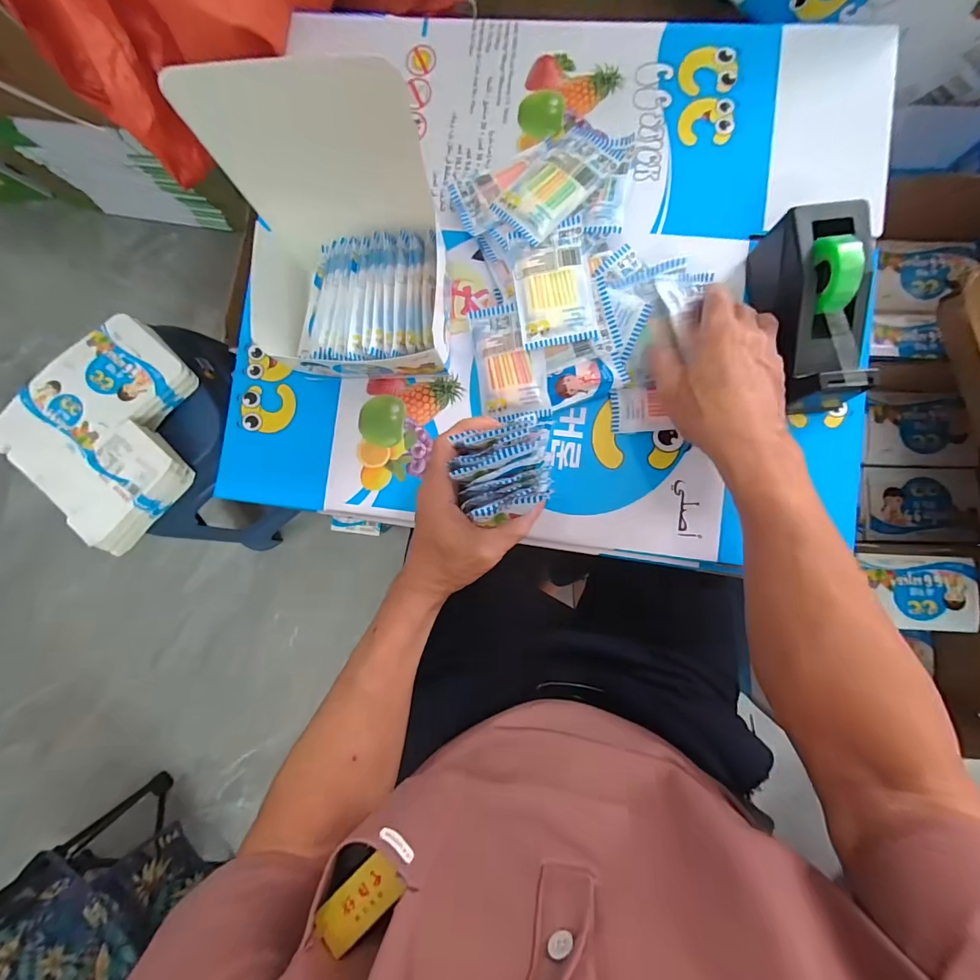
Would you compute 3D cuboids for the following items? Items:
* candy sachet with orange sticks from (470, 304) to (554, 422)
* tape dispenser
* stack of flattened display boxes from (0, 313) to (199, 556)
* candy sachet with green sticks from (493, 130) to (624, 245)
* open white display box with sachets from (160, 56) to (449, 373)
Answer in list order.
[{"bbox_3d":[0.019,-0.117,0.395,0.062,0.016,0.100,-7,86,4],"label":"candy sachet with orange sticks"},{"bbox_3d":[0.259,-0.141,0.347,0.059,0.082,0.145,-4,86,4],"label":"tape dispenser"},{"bbox_3d":[-0.549,-0.093,0.638,0.251,0.068,0.264,42,91,6],"label":"stack of flattened display boxes"},{"bbox_3d":[0.056,-0.268,0.378,0.102,0.009,0.066,-42,72,4],"label":"candy sachet with green sticks"},{"bbox_3d":[-0.114,-0.173,0.337,0.147,0.165,0.132,0,87,5],"label":"open white display box with sachets"}]

